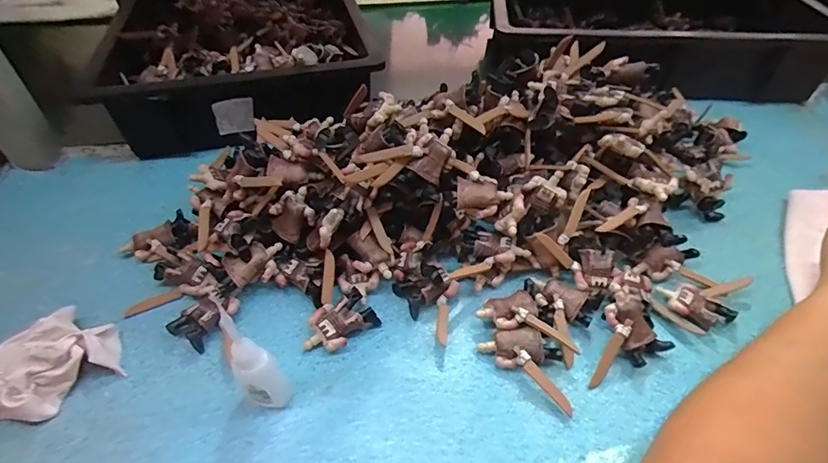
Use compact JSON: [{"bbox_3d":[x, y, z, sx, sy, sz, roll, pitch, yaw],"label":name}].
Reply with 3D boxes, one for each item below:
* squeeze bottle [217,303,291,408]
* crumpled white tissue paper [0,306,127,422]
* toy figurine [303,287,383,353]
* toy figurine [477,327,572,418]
[{"bbox_3d":[-0.107,0.083,0.299,0.027,0.096,0.033,-26,51,-24],"label":"squeeze bottle"},{"bbox_3d":[-0.276,0.100,0.328,0.102,0.031,0.067,-30,53,-27],"label":"crumpled white tissue paper"},{"bbox_3d":[-0.061,0.073,0.361,0.057,0.021,0.034,-32,54,-28],"label":"toy figurine"},{"bbox_3d":[0.091,0.097,0.343,0.076,0.020,0.033,30,52,25],"label":"toy figurine"}]

